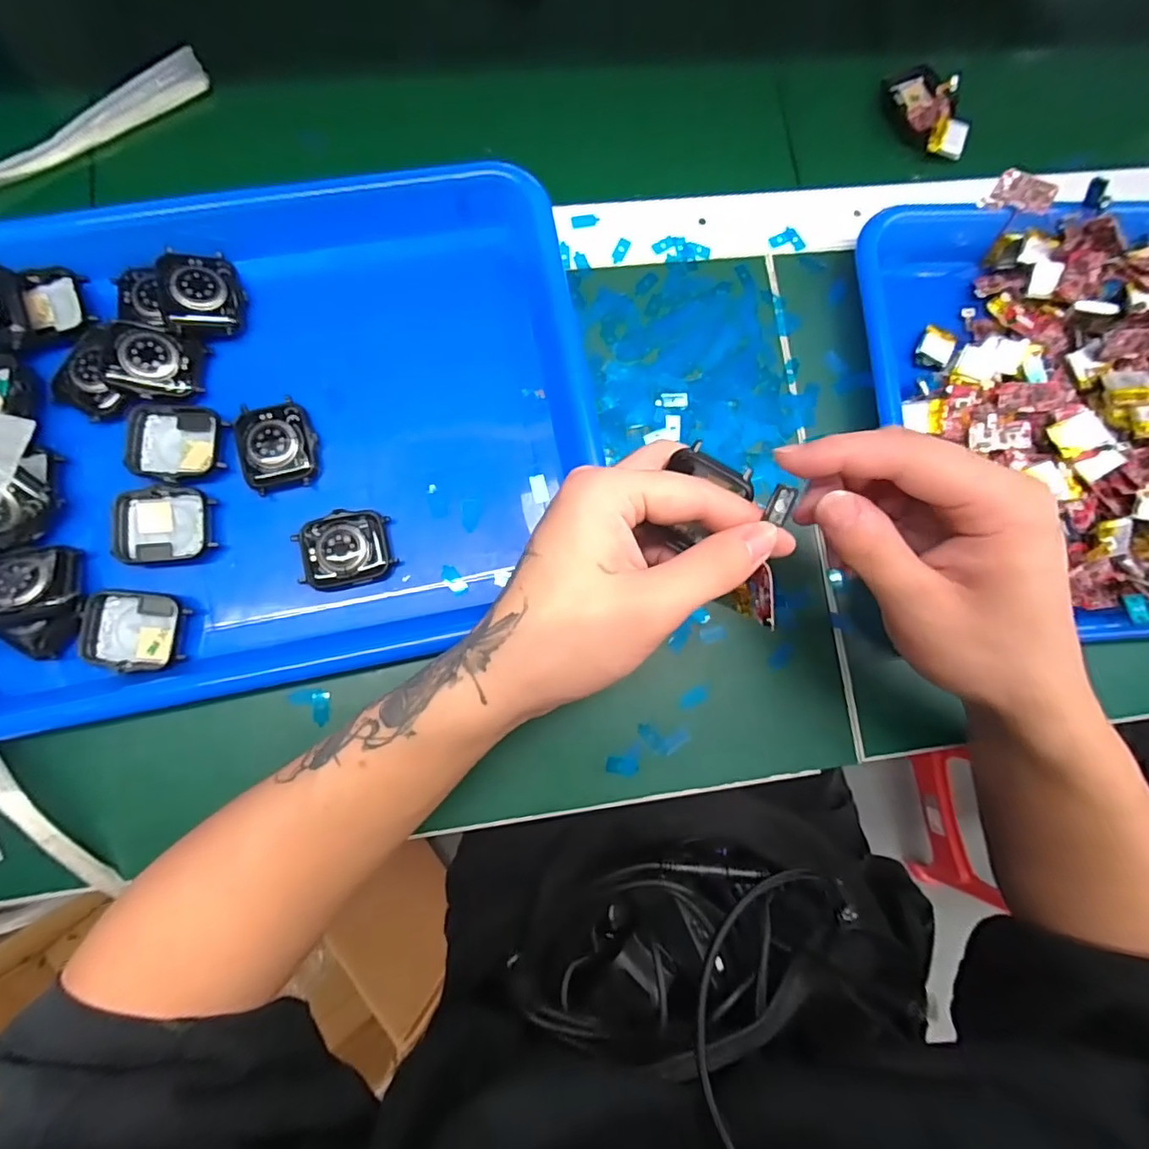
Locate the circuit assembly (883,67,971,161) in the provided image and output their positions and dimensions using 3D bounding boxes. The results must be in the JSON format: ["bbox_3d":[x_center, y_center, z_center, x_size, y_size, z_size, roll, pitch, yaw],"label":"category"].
[{"bbox_3d":[0.228,-0.295,0.348,0.035,0.015,0.066,-28,85,-7],"label":"circuit assembly"}]

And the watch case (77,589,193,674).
[{"bbox_3d":[-0.216,0.028,0.267,0.046,0.007,0.038,4,82,-3],"label":"watch case"}]

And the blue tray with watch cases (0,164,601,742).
[{"bbox_3d":[-0.154,-0.078,0.281,0.316,0.033,0.261,-10,84,-5],"label":"blue tray with watch cases"}]

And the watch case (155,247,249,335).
[{"bbox_3d":[-0.194,-0.148,0.284,0.037,0.010,0.044,-10,90,-31],"label":"watch case"}]

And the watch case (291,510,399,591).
[{"bbox_3d":[-0.118,-0.013,0.281,0.043,0.013,0.037,-11,84,-5],"label":"watch case"}]

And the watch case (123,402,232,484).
[{"bbox_3d":[-0.202,-0.067,0.278,0.045,0.009,0.040,-1,83,-4],"label":"watch case"}]

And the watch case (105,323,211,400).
[{"bbox_3d":[-0.213,-0.107,0.277,0.039,0.006,0.034,9,86,-29],"label":"watch case"}]

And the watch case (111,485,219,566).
[{"bbox_3d":[-0.205,-0.024,0.273,0.044,0.010,0.037,-3,83,-4],"label":"watch case"}]

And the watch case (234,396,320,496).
[{"bbox_3d":[-0.154,-0.067,0.283,0.038,0.012,0.045,-13,84,-5],"label":"watch case"}]

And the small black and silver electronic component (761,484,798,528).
[{"bbox_3d":[0.076,-0.026,0.201,0.008,0.004,0.014,13,118,0],"label":"small black and silver electronic component"}]

